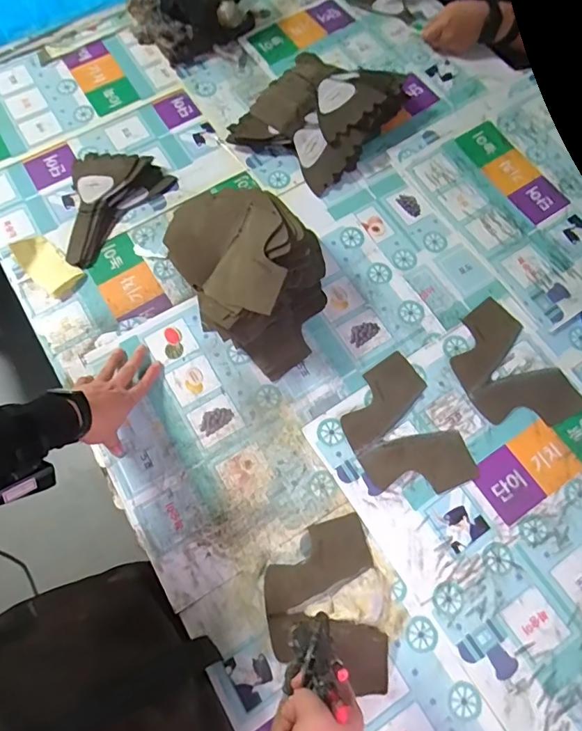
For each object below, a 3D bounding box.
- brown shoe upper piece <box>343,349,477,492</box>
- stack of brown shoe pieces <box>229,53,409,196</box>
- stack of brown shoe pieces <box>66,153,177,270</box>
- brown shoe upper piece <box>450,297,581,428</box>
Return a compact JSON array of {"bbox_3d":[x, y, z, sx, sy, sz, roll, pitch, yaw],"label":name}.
[{"bbox_3d":[0.149,0.090,0.649,0.136,0.008,0.193,-26,69,-10],"label":"brown shoe upper piece"},{"bbox_3d":[0.044,-0.450,0.826,0.228,0.065,0.256,32,71,13],"label":"stack of brown shoe pieces"},{"bbox_3d":[-0.331,-0.279,0.783,0.165,0.035,0.219,31,71,13],"label":"stack of brown shoe pieces"},{"bbox_3d":[0.308,0.006,0.682,0.134,0.004,0.198,-28,70,-11],"label":"brown shoe upper piece"}]

